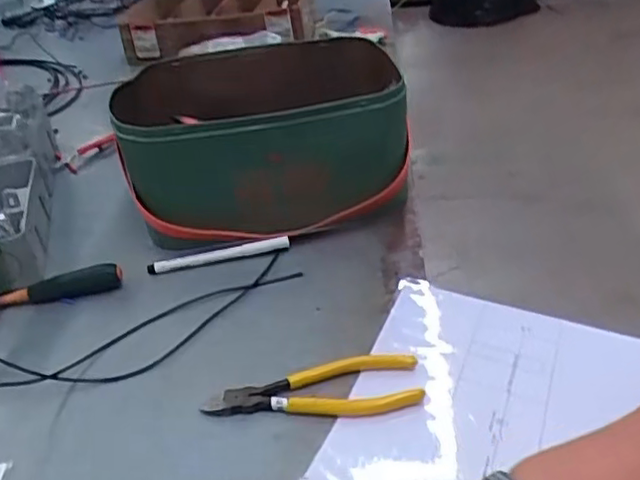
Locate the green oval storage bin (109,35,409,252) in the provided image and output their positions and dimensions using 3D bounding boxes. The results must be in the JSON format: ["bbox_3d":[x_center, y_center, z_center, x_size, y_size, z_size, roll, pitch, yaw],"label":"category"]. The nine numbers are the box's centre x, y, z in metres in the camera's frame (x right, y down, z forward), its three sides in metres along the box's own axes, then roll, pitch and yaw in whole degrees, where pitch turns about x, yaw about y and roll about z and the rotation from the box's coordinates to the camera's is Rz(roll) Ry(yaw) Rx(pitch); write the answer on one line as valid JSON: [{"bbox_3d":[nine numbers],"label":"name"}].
[{"bbox_3d":[-0.059,-0.124,0.739,0.318,0.146,0.244,-12,35,-11],"label":"green oval storage bin"}]

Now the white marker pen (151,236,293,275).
[{"bbox_3d":[-0.103,0.014,0.651,0.142,0.015,0.015,-11,35,-10],"label":"white marker pen"}]

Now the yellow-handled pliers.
[{"bbox_3d":[-0.005,0.117,0.489,0.164,0.013,0.050,-7,34,-5],"label":"yellow-handled pliers"}]

